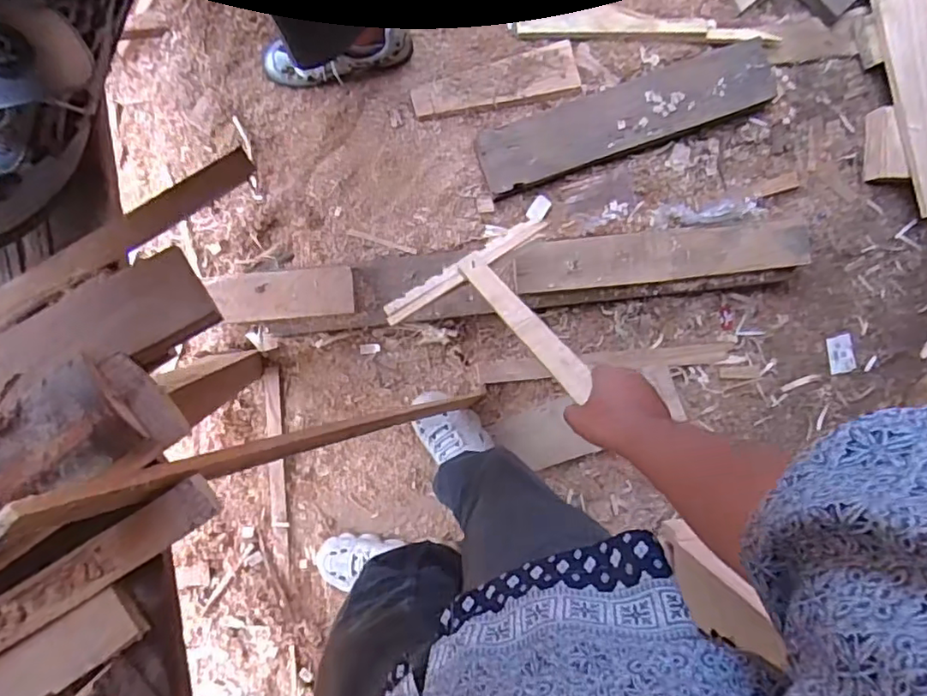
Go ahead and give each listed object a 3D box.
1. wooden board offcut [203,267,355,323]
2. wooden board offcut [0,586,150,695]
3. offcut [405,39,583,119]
[{"bbox_3d":[-0.329,-0.098,1.095,0.252,0.031,0.093,-6,80,-7],"label":"wooden board offcut"},{"bbox_3d":[-0.375,0.279,0.482,0.247,0.013,0.049,-32,94,-8],"label":"wooden board offcut"},{"bbox_3d":[0.064,-0.525,1.196,0.330,0.025,0.099,-13,91,-8],"label":"offcut"}]

